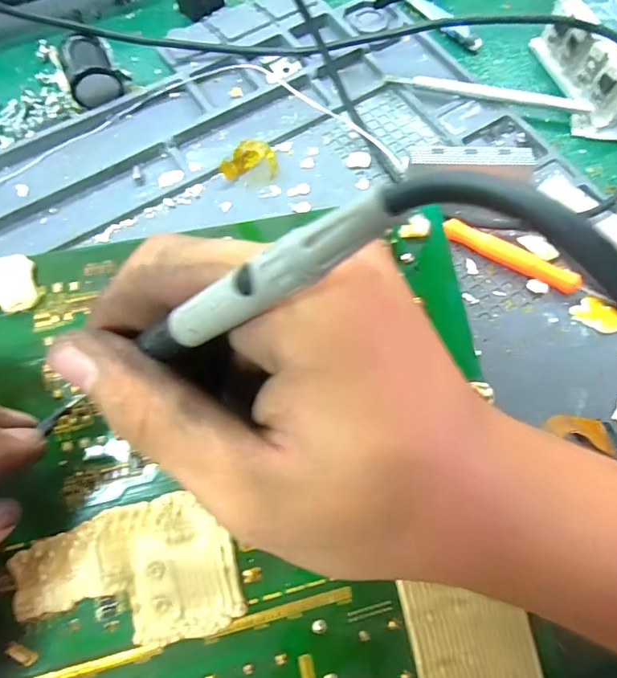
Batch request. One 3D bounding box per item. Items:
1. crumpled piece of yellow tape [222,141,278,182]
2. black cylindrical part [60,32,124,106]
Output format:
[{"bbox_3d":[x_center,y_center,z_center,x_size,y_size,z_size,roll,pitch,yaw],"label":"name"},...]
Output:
[{"bbox_3d":[-0.037,-0.112,0.280,0.034,0.017,0.018,-2,69,0],"label":"crumpled piece of yellow tape"},{"bbox_3d":[-0.145,-0.178,0.301,0.029,0.033,0.035,-17,69,-5],"label":"black cylindrical part"}]

